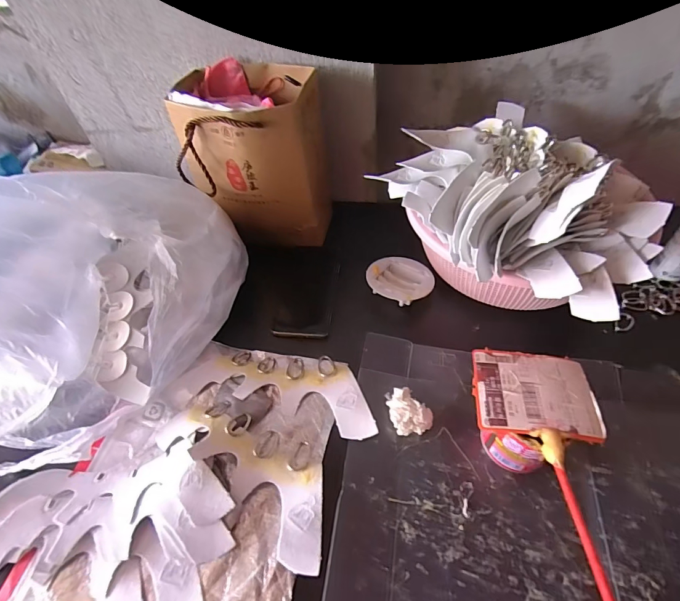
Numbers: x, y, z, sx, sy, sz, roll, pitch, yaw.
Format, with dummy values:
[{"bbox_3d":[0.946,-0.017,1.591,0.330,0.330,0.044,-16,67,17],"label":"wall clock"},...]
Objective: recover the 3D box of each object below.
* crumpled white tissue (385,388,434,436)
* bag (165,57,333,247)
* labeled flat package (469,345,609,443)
[{"bbox_3d":[0.072,0.114,0.396,0.042,0.024,0.047,-10,52,-3],"label":"crumpled white tissue"},{"bbox_3d":[-0.109,-0.195,0.526,0.169,0.194,0.136,3,52,7],"label":"bag"},{"bbox_3d":[0.173,0.081,0.341,0.101,0.007,0.079,4,51,9],"label":"labeled flat package"}]

